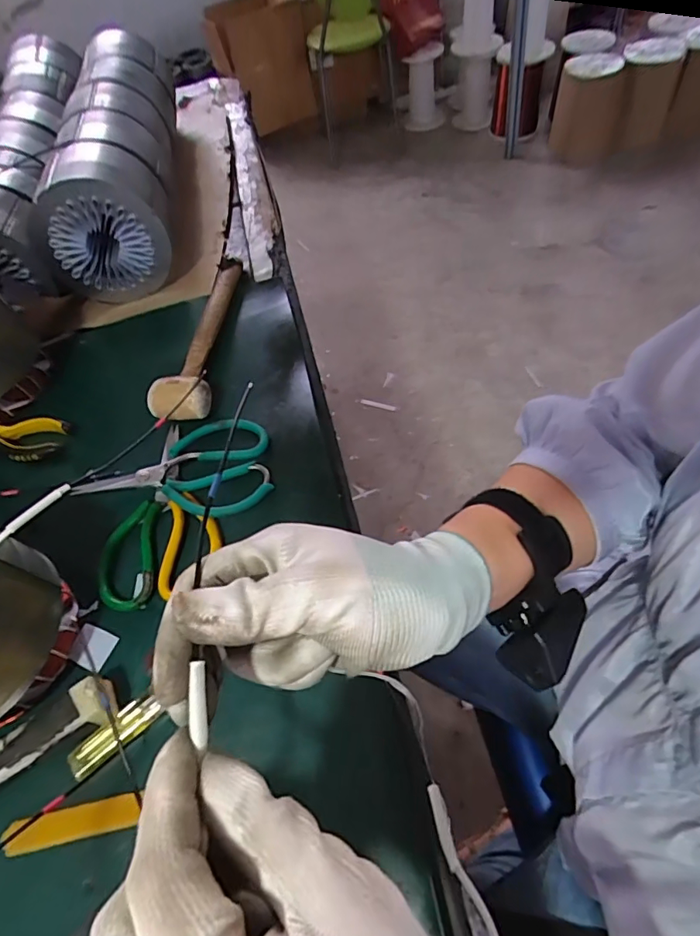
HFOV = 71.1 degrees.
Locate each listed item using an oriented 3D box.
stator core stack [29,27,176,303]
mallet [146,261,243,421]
[{"bbox_3d":[-0.365,-0.520,0.793,0.159,0.151,0.591,-12,55,0],"label":"stator core stack"},{"bbox_3d":[-0.172,-0.166,0.581,0.062,0.038,0.278,-2,55,7],"label":"mallet"}]

